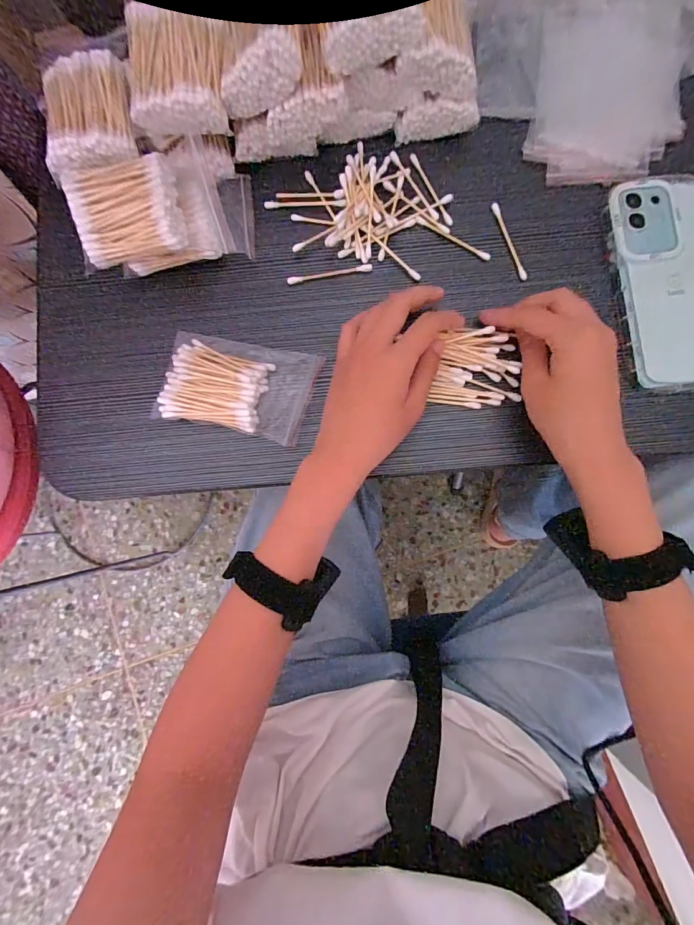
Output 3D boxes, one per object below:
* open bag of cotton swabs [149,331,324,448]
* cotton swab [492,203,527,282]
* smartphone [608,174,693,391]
[{"bbox_3d":[-0.085,-0.061,0.308,0.116,0.016,0.074,12,85,3],"label":"open bag of cotton swabs"},{"bbox_3d":[0.132,-0.180,0.318,0.005,0.006,0.069,-19,84,0],"label":"cotton swab"},{"bbox_3d":[0.253,-0.140,0.302,0.076,0.013,0.164,-8,84,1],"label":"smartphone"}]

